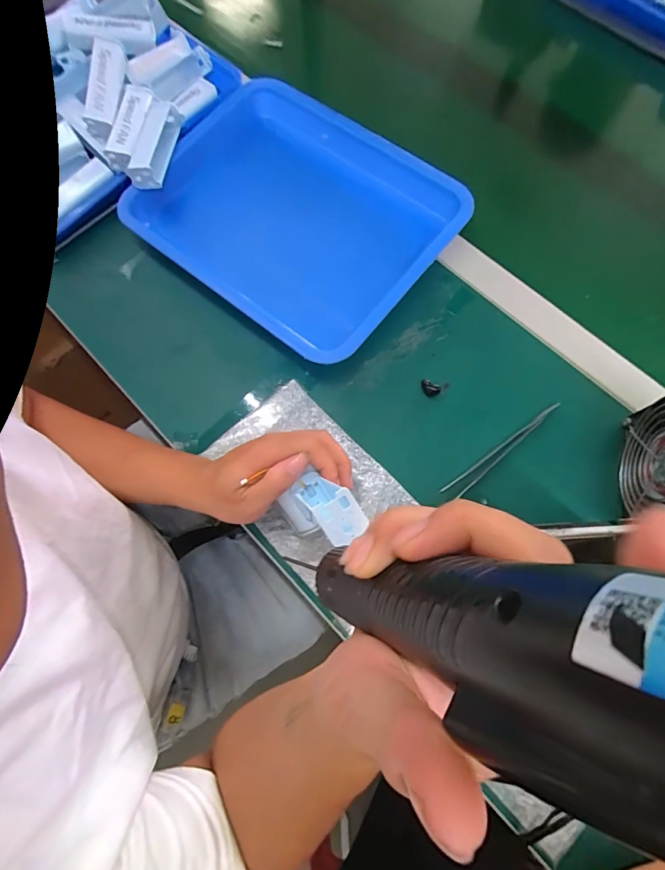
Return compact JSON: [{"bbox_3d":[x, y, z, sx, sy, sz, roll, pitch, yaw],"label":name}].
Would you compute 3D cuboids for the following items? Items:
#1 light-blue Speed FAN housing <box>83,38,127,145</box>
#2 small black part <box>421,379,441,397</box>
[{"bbox_3d":[-0.263,-0.403,0.499,0.032,0.029,0.113,6,84,3],"label":"light-blue Speed FAN housing"},{"bbox_3d":[0.099,-0.047,0.433,0.020,0.009,0.012,21,72,8],"label":"small black part"}]

